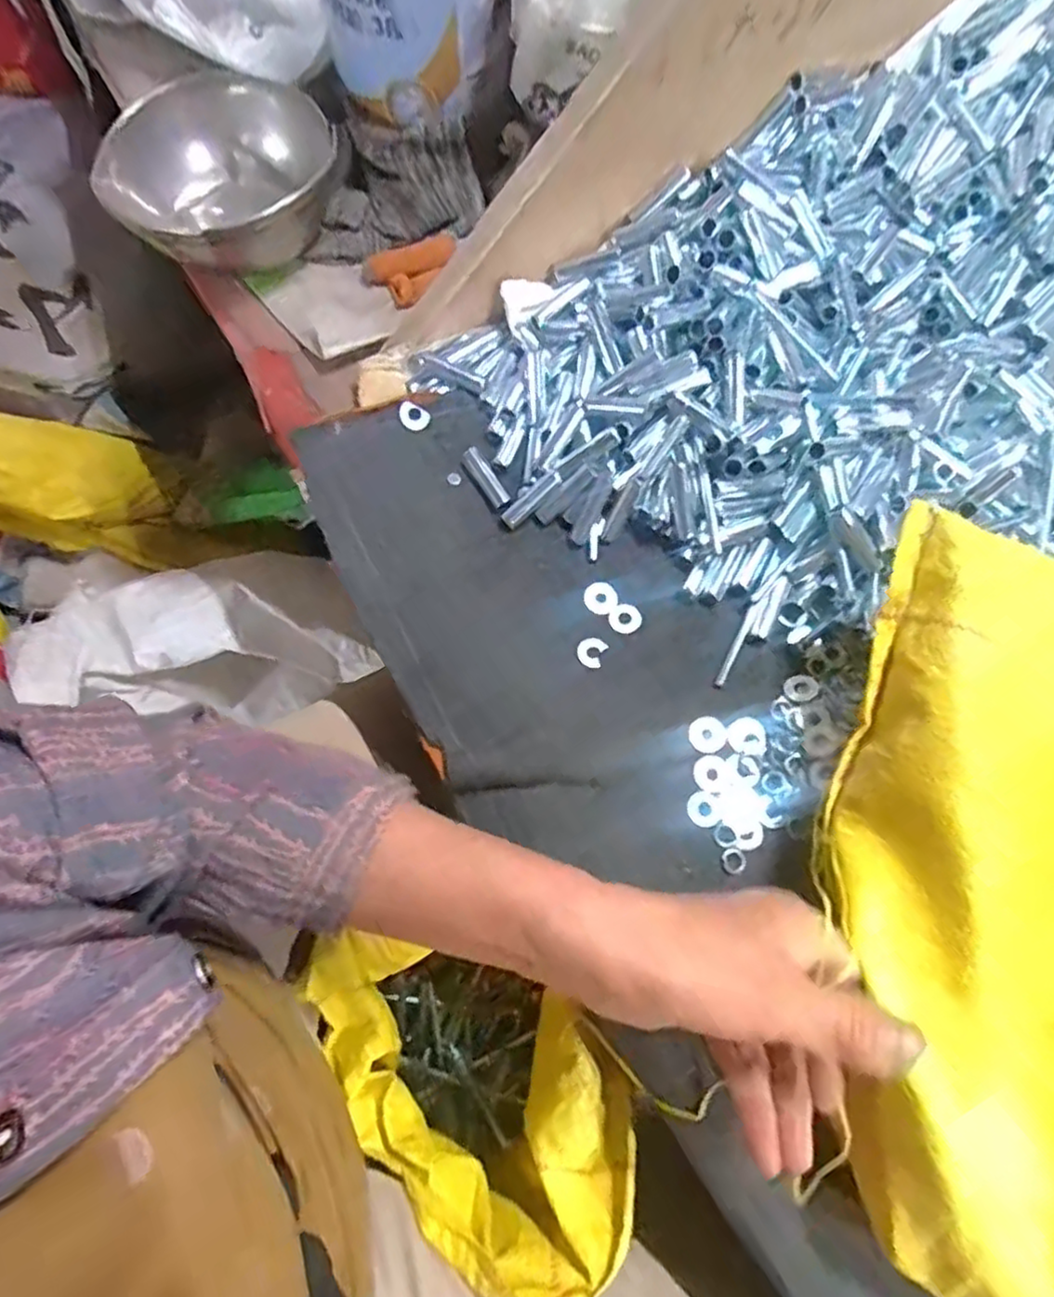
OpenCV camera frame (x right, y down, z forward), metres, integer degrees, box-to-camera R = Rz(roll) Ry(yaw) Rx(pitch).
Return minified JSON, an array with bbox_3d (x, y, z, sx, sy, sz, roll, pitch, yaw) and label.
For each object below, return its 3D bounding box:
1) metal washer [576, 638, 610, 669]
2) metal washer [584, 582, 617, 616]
[{"bbox_3d":[0.037,0.002,0.390,0.015,0.004,0.020,27,62,1],"label":"metal washer"},{"bbox_3d":[0.045,-0.031,0.406,0.020,0.004,0.021,9,70,1],"label":"metal washer"}]

